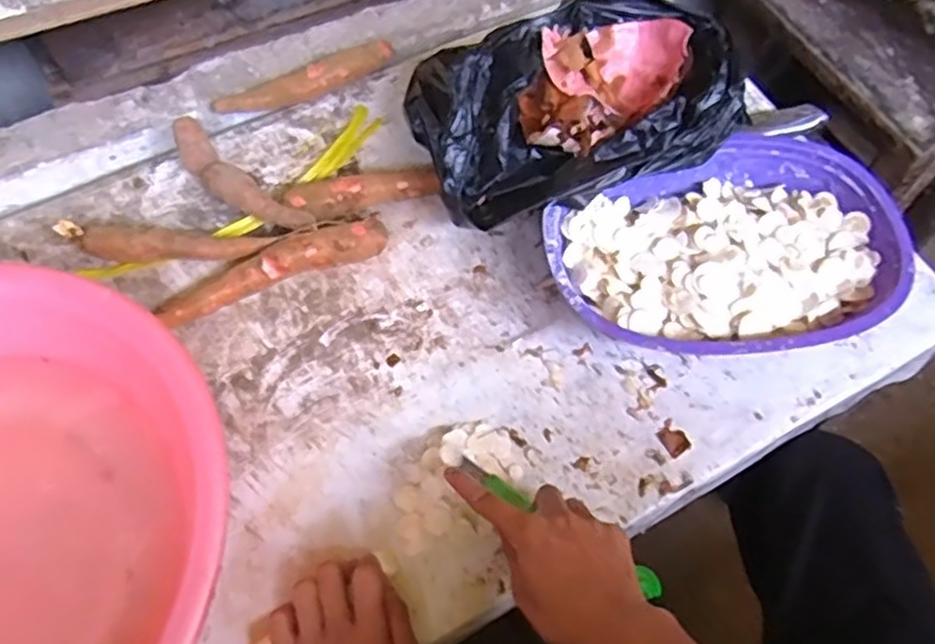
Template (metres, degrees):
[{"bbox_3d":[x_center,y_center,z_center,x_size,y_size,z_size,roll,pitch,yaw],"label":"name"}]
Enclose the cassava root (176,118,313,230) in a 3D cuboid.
[{"bbox_3d":[-0.223,-0.133,0.709,0.192,0.039,0.039,39,69,16],"label":"cassava root"}]

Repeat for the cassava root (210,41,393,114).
[{"bbox_3d":[-0.173,-0.258,0.775,0.195,0.030,0.032,-21,66,-11],"label":"cassava root"}]

